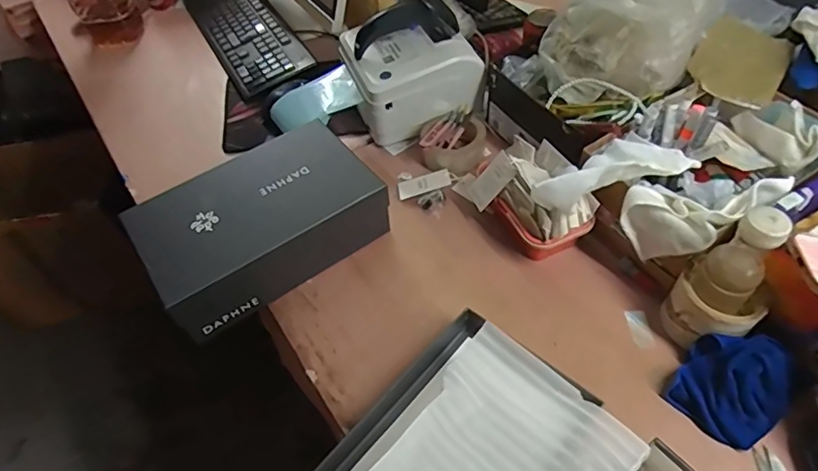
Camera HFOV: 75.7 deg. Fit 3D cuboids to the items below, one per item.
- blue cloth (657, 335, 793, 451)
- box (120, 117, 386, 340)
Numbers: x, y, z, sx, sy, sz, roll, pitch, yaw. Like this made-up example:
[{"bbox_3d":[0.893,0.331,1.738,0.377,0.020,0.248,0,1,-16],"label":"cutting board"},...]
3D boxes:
[{"bbox_3d":[0.348,0.156,0.558,0.103,0.055,0.110,35,62,27],"label":"blue cloth"},{"bbox_3d":[-0.198,-0.016,0.708,0.296,0.101,0.176,-34,57,-20],"label":"box"}]

